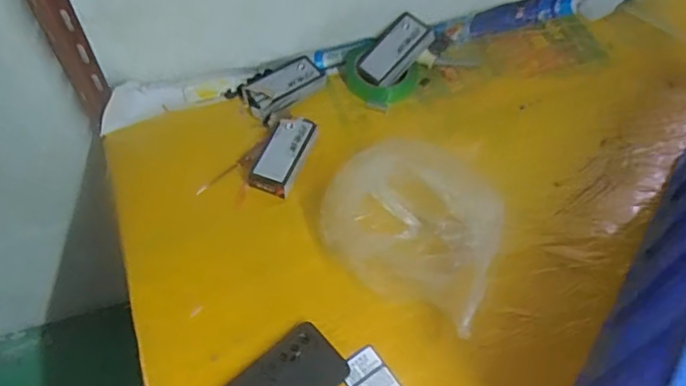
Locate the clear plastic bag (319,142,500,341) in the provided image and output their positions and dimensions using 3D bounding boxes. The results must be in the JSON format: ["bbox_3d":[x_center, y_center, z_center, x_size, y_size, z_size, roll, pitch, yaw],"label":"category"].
[{"bbox_3d":[0.065,0.043,0.631,0.198,0.135,0.152,21,60,12],"label":"clear plastic bag"}]

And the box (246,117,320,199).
[{"bbox_3d":[-0.078,-0.052,0.740,0.053,0.028,0.111,19,59,11],"label":"box"}]

